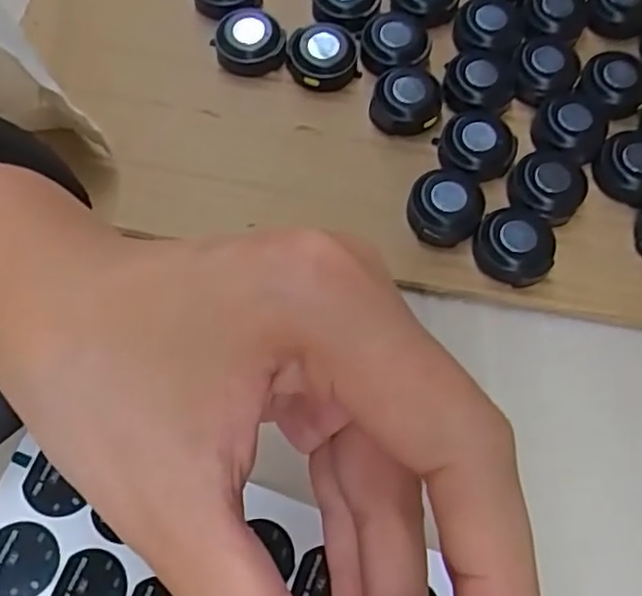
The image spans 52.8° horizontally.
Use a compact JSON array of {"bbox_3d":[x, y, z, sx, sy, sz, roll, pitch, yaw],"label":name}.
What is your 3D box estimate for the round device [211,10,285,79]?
[{"bbox_3d":[-0.032,-0.114,0.288,0.031,0.014,0.027,-1,68,-1],"label":"round device"}]

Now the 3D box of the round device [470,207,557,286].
[{"bbox_3d":[0.075,-0.020,0.252,0.029,0.013,0.028,0,68,0],"label":"round device"}]

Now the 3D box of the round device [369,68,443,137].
[{"bbox_3d":[0.038,-0.086,0.277,0.029,0.010,0.032,19,69,7],"label":"round device"}]

